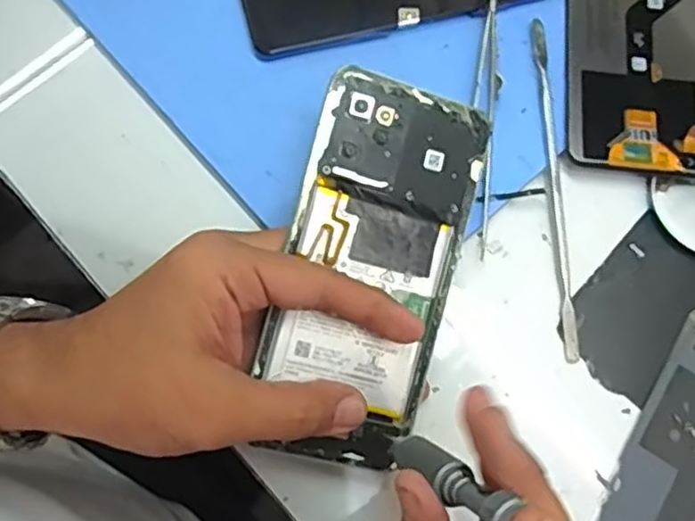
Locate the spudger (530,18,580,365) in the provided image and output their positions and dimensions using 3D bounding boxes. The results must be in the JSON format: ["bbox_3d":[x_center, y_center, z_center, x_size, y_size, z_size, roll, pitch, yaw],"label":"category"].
[{"bbox_3d":[0.101,-0.037,0.344,0.007,0.005,0.168,-3,77,-2],"label":"spudger"}]

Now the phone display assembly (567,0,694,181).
[{"bbox_3d":[0.151,-0.123,0.365,0.075,0.008,0.164,5,74,-3],"label":"phone display assembly"}]

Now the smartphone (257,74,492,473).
[{"bbox_3d":[0.010,0.005,0.301,0.072,0.004,0.160,16,87,-15],"label":"smartphone"}]

